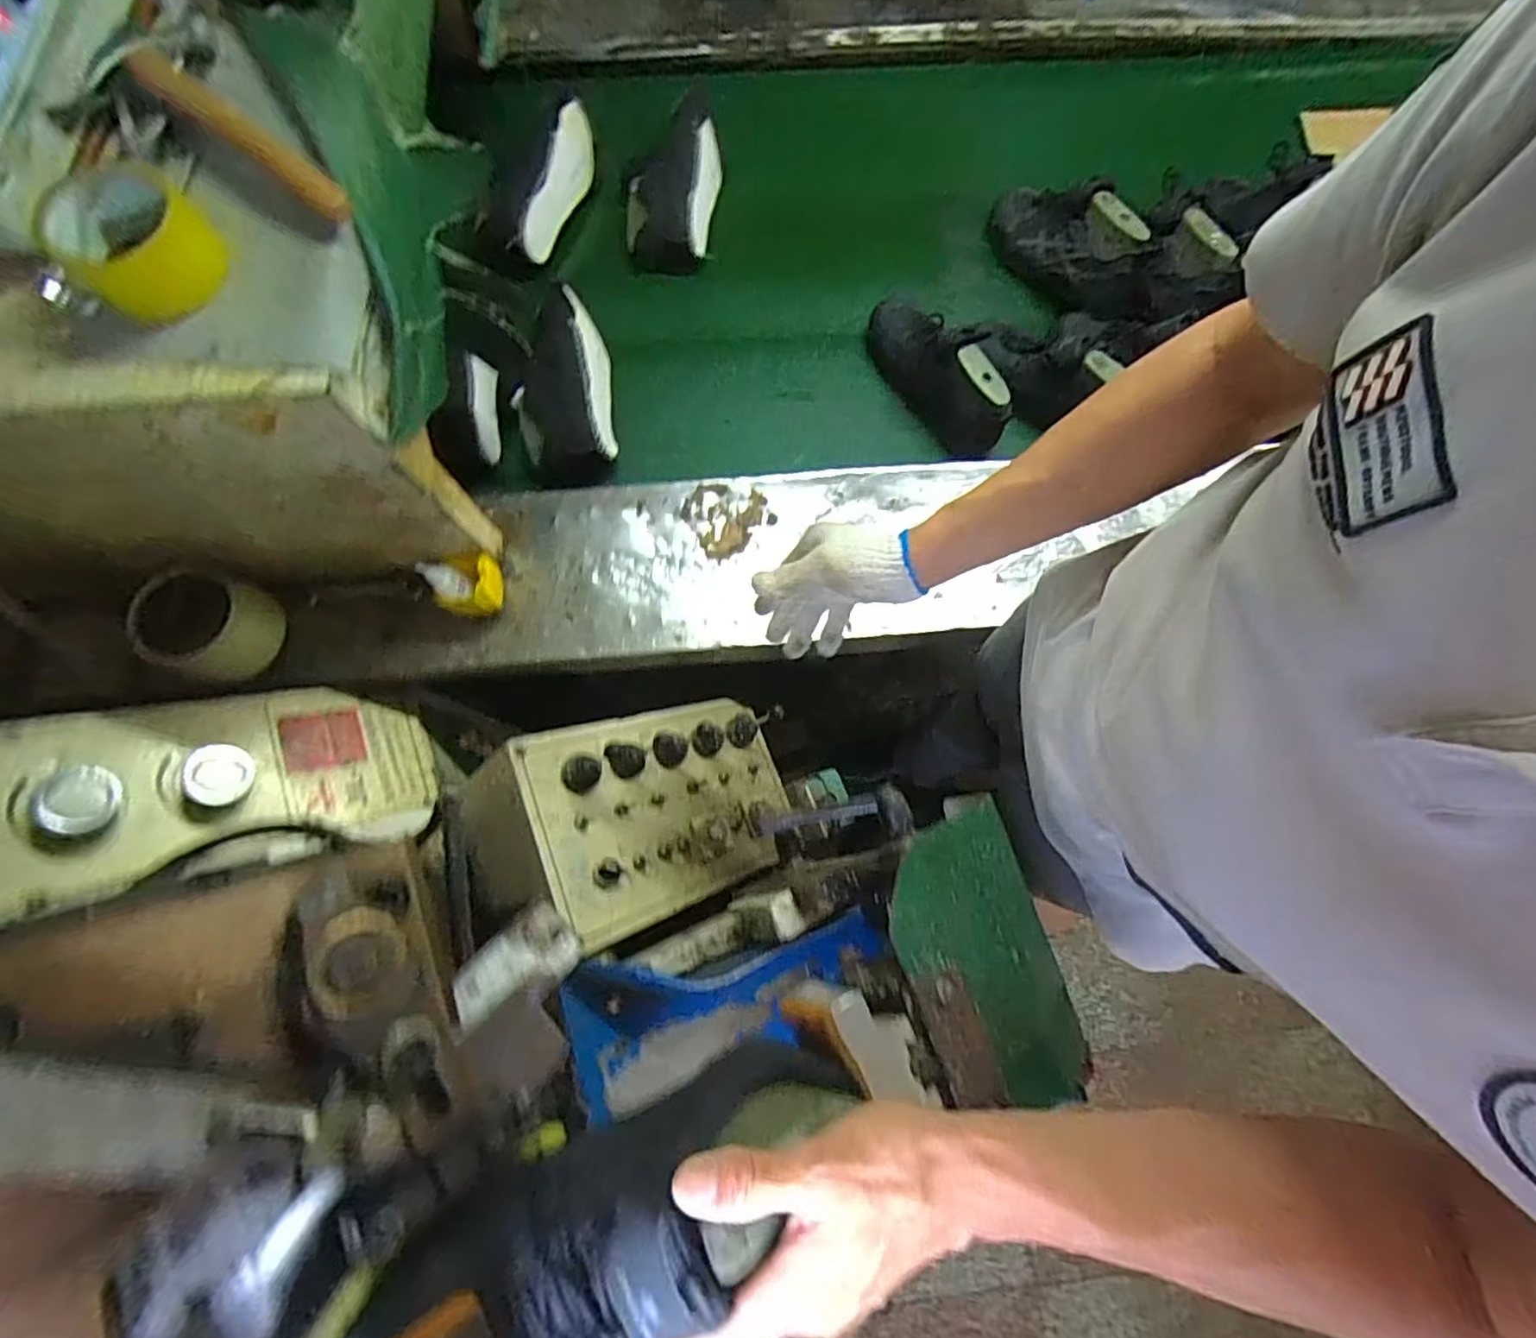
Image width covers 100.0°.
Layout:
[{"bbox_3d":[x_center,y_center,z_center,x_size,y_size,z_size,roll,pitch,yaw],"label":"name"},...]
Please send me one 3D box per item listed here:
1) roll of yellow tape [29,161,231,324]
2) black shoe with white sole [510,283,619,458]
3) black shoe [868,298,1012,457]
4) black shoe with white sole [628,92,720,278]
[{"bbox_3d":[-0.452,-0.307,0.462,0.095,0.048,0.095,-41,81,-10],"label":"roll of yellow tape"},{"bbox_3d":[-0.283,-0.403,0.867,0.129,0.088,0.243,-8,77,-3],"label":"black shoe with white sole"},{"bbox_3d":[0.224,-0.421,0.892,0.085,0.120,0.279,-27,79,-7],"label":"black shoe"},{"bbox_3d":[-0.144,-0.742,0.983,0.142,0.093,0.228,2,76,-1],"label":"black shoe with white sole"}]

